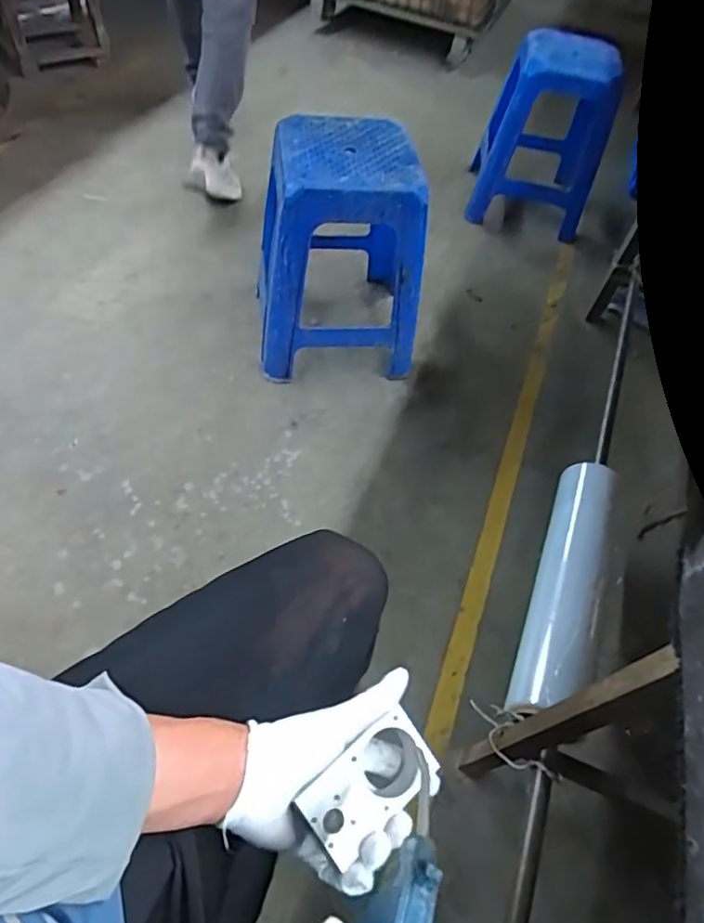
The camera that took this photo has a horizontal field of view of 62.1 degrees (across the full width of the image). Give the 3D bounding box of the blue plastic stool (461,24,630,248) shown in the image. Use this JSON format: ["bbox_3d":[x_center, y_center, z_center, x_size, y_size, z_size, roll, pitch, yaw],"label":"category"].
[{"bbox_3d":[0.451,-0.764,1.360,0.277,0.374,0.239,15,54,3],"label":"blue plastic stool"}]

